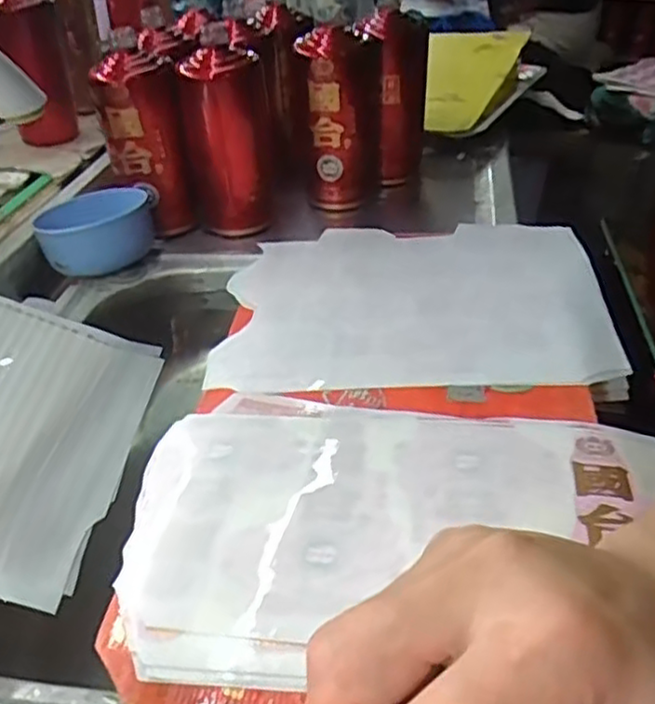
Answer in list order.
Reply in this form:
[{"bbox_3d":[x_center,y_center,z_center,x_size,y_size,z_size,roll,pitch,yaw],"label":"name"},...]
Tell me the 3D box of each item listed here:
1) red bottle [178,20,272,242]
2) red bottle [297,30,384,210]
[{"bbox_3d":[-0.100,-0.220,0.709,0.082,0.176,0.065,-5,36,-6],"label":"red bottle"},{"bbox_3d":[0.015,-0.230,0.716,0.073,0.181,0.074,4,36,6],"label":"red bottle"}]

